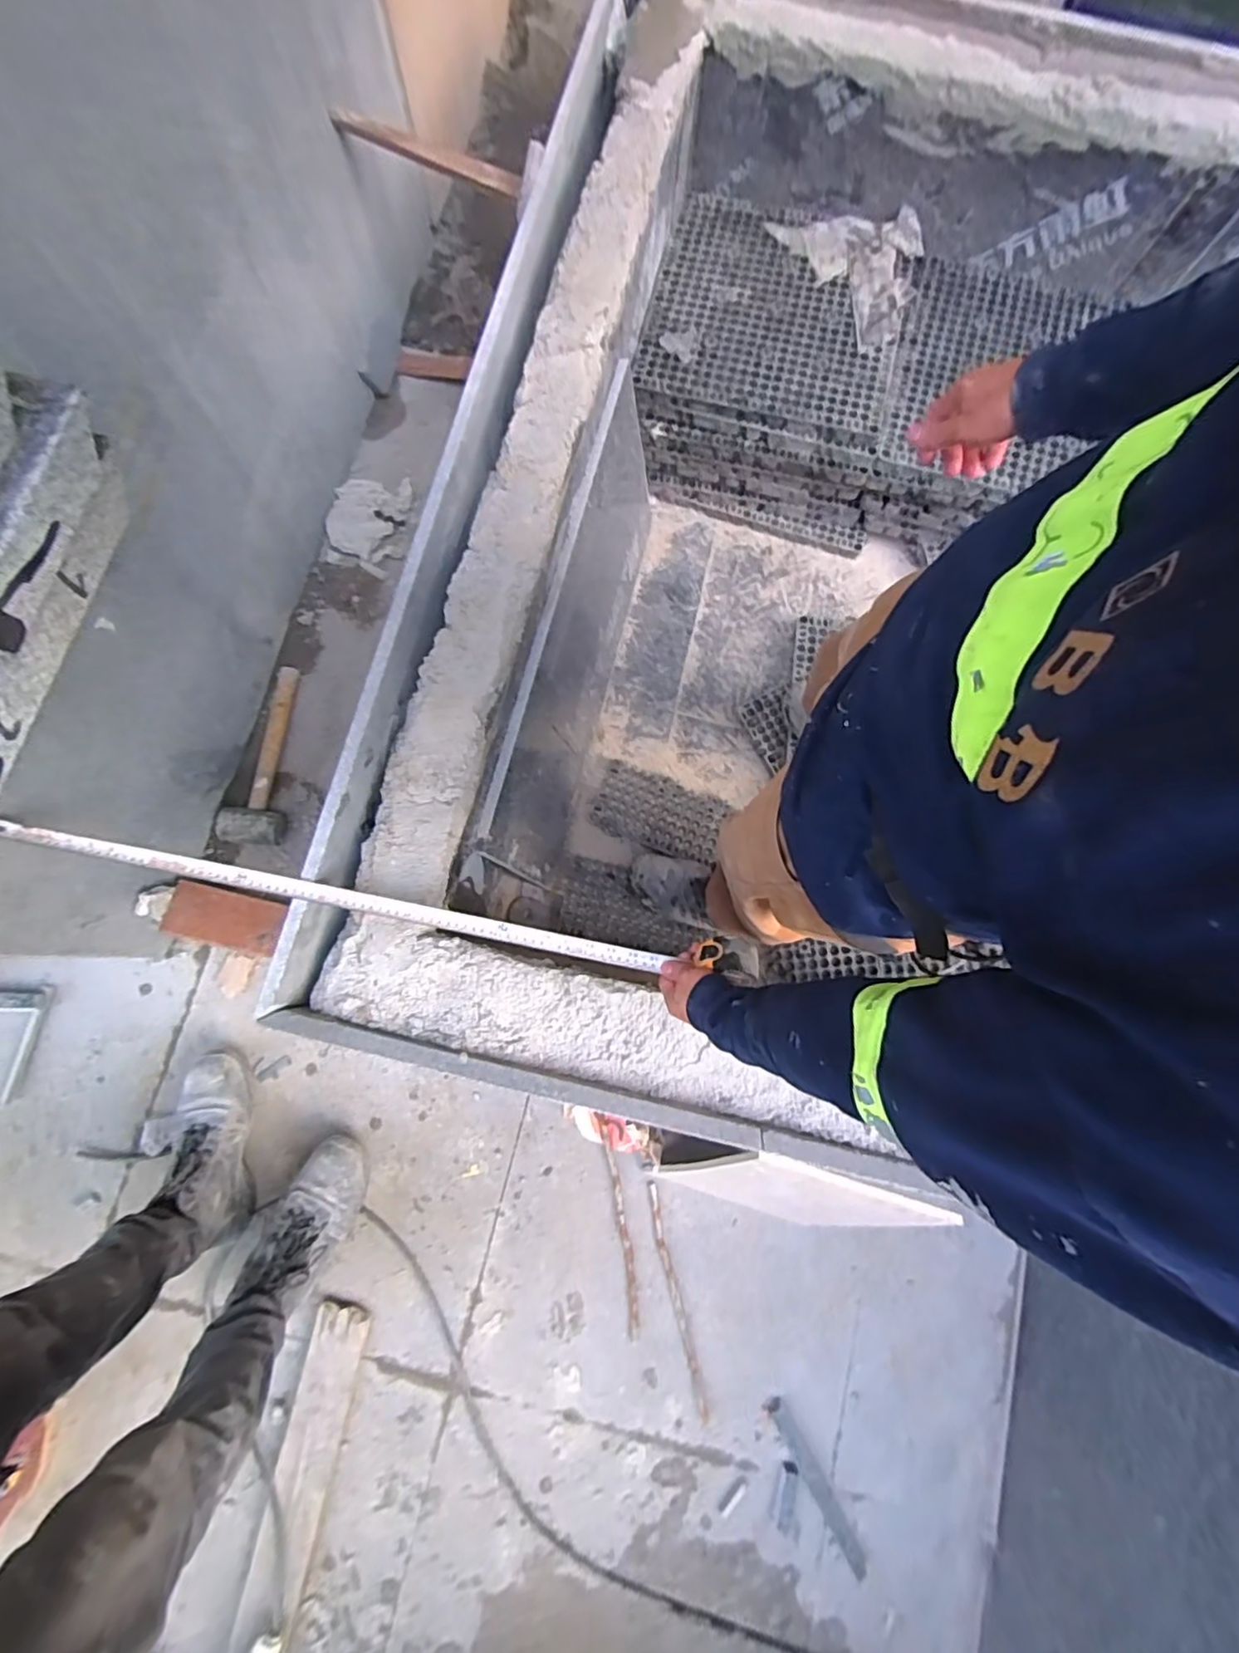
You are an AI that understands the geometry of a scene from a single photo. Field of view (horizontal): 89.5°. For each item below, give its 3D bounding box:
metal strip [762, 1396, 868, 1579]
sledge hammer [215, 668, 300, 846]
[{"bbox_3d":[0.299,0.997,0.950,0.030,0.016,0.250,-31,81,-8],"label":"metal strip"},{"bbox_3d":[-0.640,-0.133,1.116,0.093,0.063,0.332,0,78,-2],"label":"sledge hammer"}]

